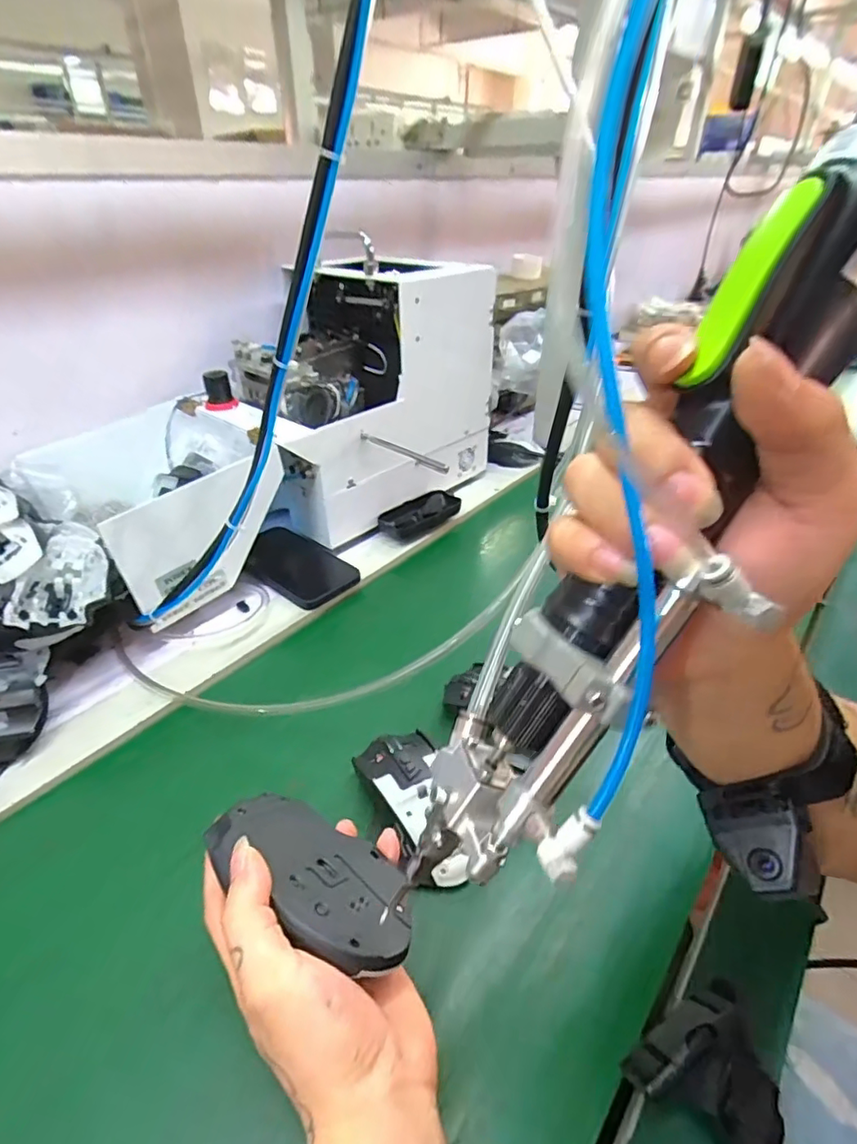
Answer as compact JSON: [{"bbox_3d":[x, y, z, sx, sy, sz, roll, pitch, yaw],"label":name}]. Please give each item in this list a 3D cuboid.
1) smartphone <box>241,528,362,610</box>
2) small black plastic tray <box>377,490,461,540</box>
[{"bbox_3d":[-0.158,-0.009,0.636,0.162,0.012,0.088,27,44,32],"label":"smartphone"},{"bbox_3d":[-0.010,-0.072,0.714,0.116,0.034,0.055,-26,43,-31],"label":"small black plastic tray"}]

